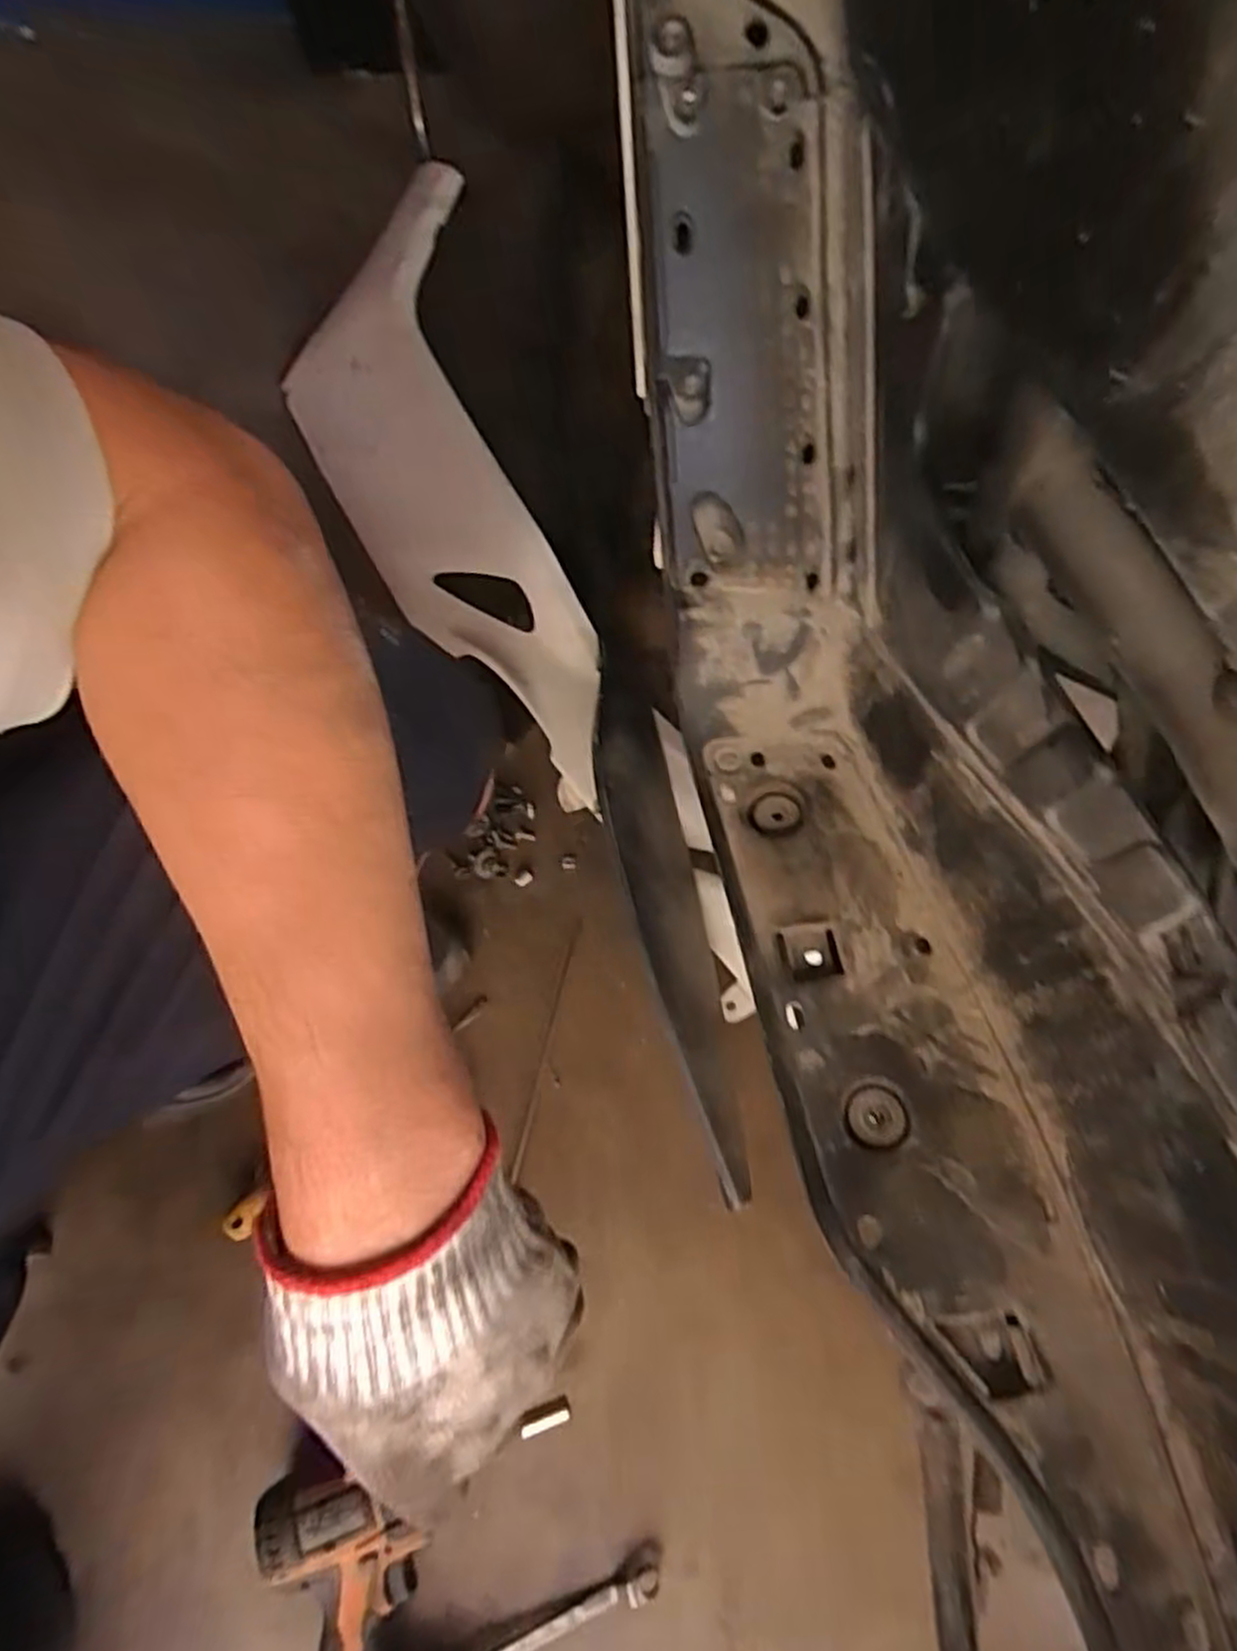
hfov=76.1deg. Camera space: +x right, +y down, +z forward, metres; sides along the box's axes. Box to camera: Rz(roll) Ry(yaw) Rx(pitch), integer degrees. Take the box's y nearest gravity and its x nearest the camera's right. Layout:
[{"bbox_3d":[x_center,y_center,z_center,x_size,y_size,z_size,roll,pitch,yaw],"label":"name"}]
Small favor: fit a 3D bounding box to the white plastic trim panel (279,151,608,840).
[{"bbox_3d":[-0.171,-0.305,0.779,0.207,0.075,0.639,-21,88,30],"label":"white plastic trim panel"}]

